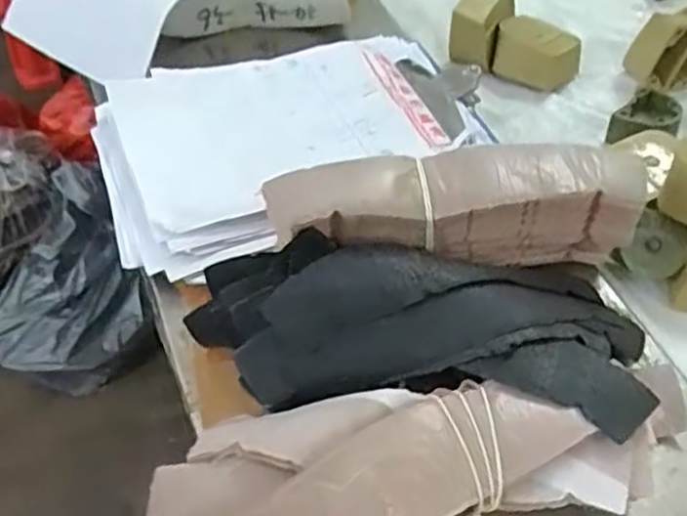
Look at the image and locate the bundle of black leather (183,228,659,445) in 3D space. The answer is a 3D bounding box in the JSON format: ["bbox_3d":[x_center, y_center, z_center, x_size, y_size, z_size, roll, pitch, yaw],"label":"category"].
[{"bbox_3d":[0.038,0.029,0.353,0.214,0.057,0.100,9,50,4],"label":"bundle of black leather"}]

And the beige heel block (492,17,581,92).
[{"bbox_3d":[0.143,-0.151,0.541,0.061,0.029,0.049,15,51,11],"label":"beige heel block"}]

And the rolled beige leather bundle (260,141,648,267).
[{"bbox_3d":[0.057,-0.021,0.373,0.185,0.059,0.038,-4,50,-7],"label":"rolled beige leather bundle"}]

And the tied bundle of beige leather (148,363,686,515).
[{"bbox_3d":[0.042,0.087,0.316,0.238,0.040,0.081,-10,51,-12],"label":"tied bundle of beige leather"}]

